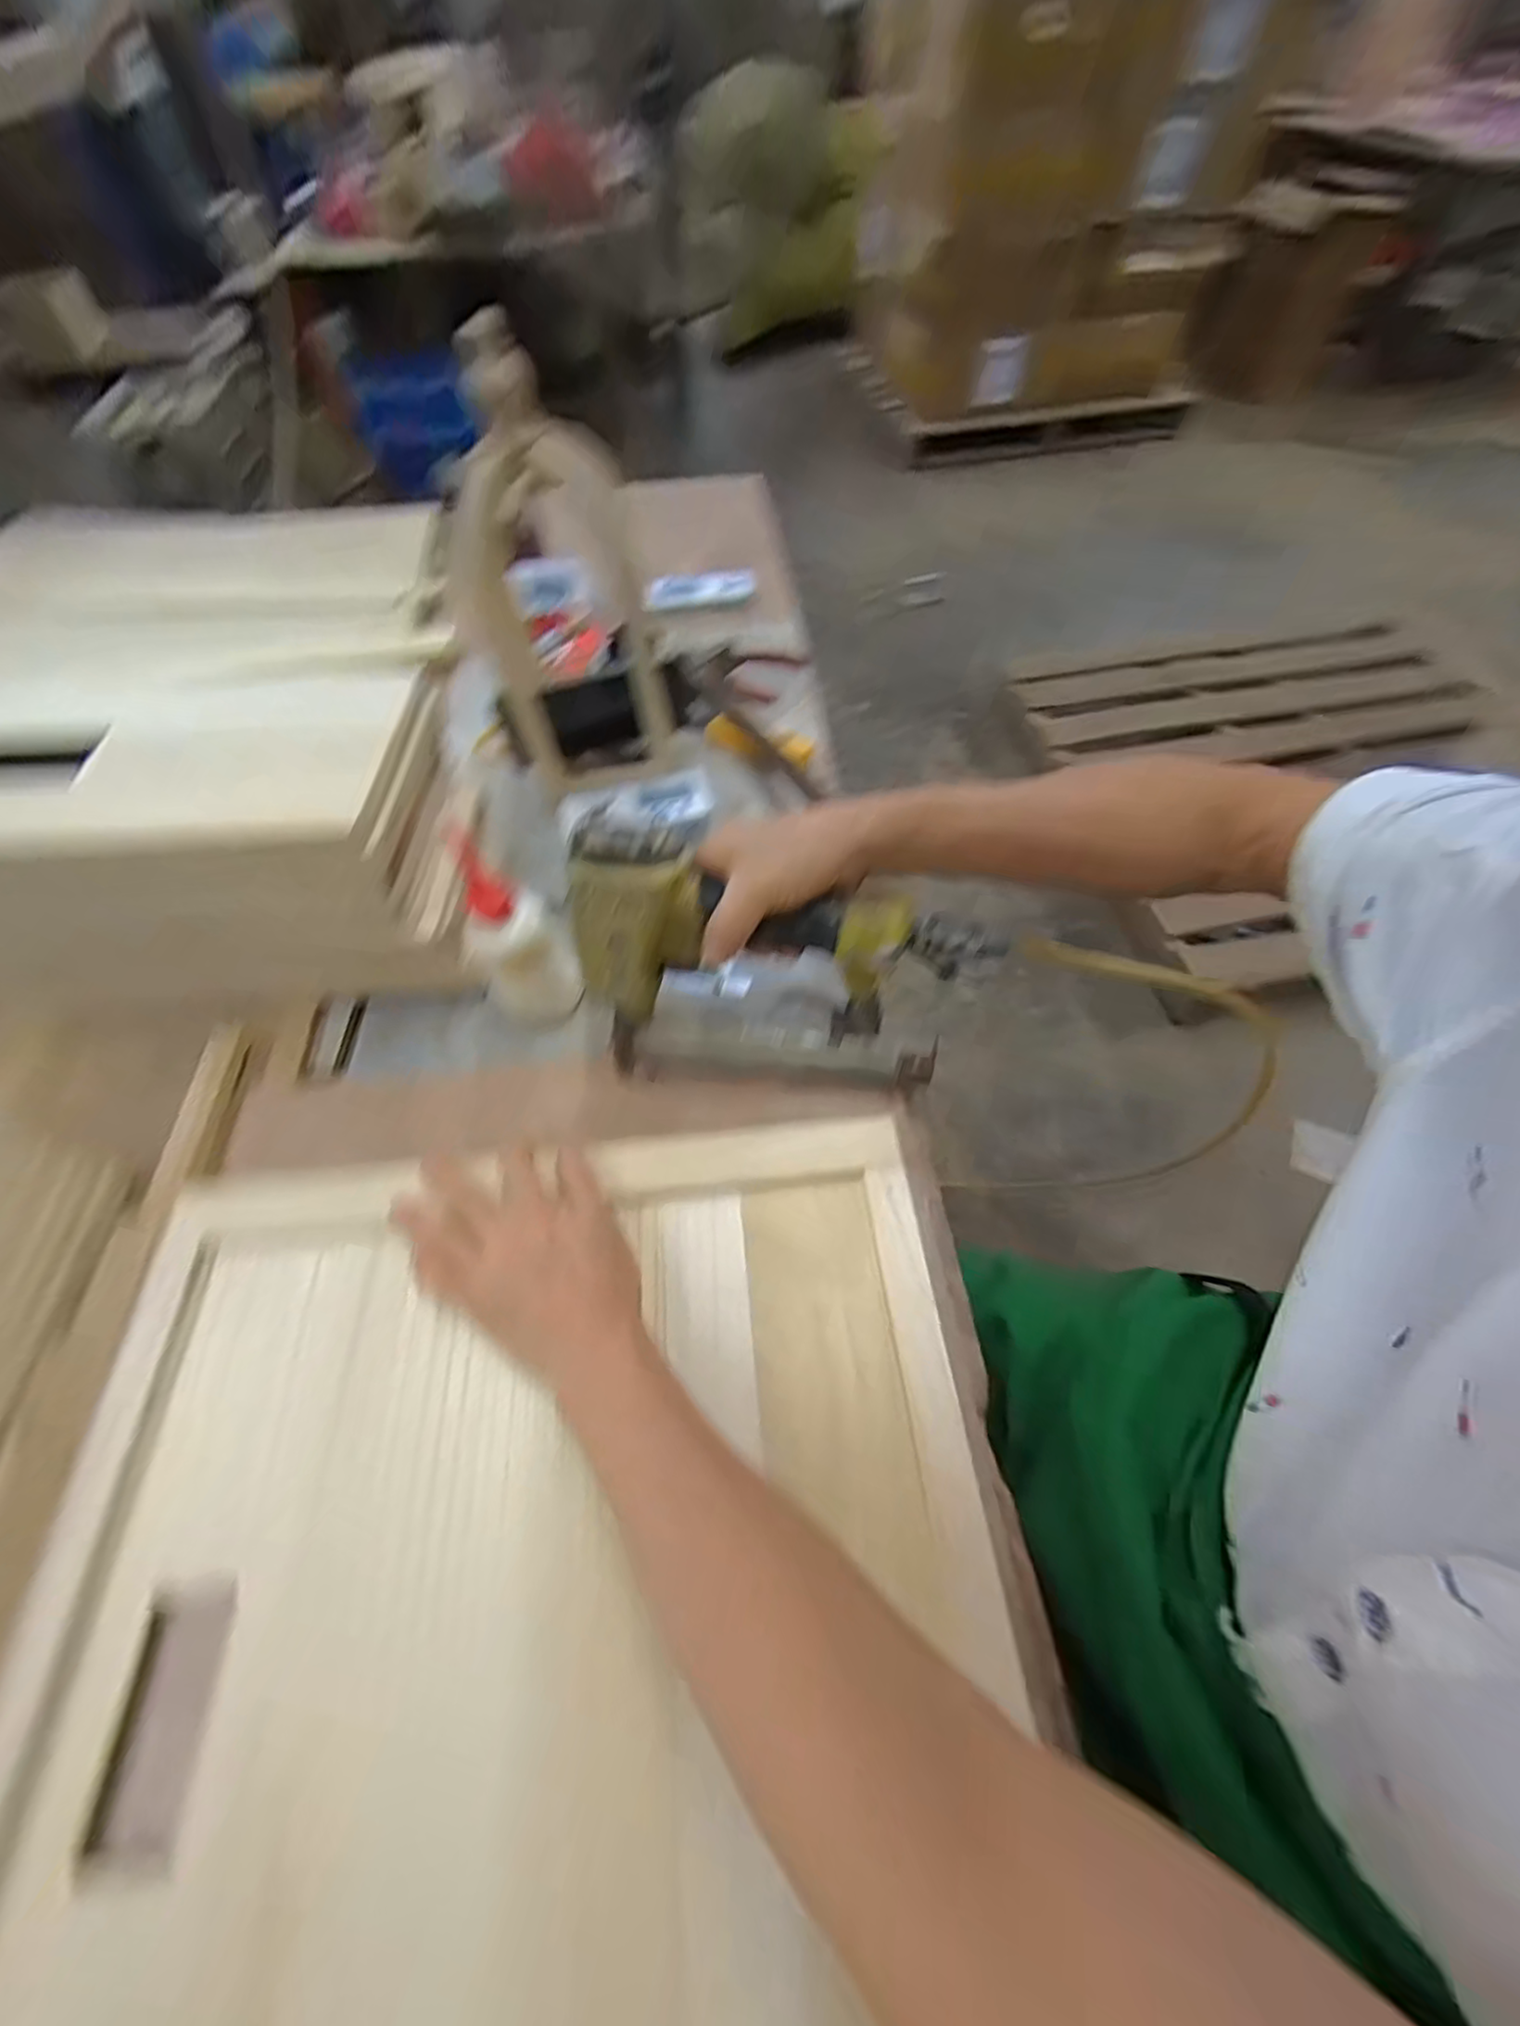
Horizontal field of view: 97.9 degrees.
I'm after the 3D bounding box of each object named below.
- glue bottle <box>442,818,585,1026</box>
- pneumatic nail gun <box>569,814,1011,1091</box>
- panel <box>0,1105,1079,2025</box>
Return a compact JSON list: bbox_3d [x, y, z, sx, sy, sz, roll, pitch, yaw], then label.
[{"bbox_3d":[-0.171,-0.053,0.460,0.060,0.156,0.048,-37,64,-20],"label":"glue bottle"},{"bbox_3d":[0.006,-0.034,0.423,0.241,0.150,0.075,10,37,-9],"label":"pneumatic nail gun"},{"bbox_3d":[-0.104,0.309,0.291,0.472,0.047,0.515,-5,58,-2],"label":"panel"}]

